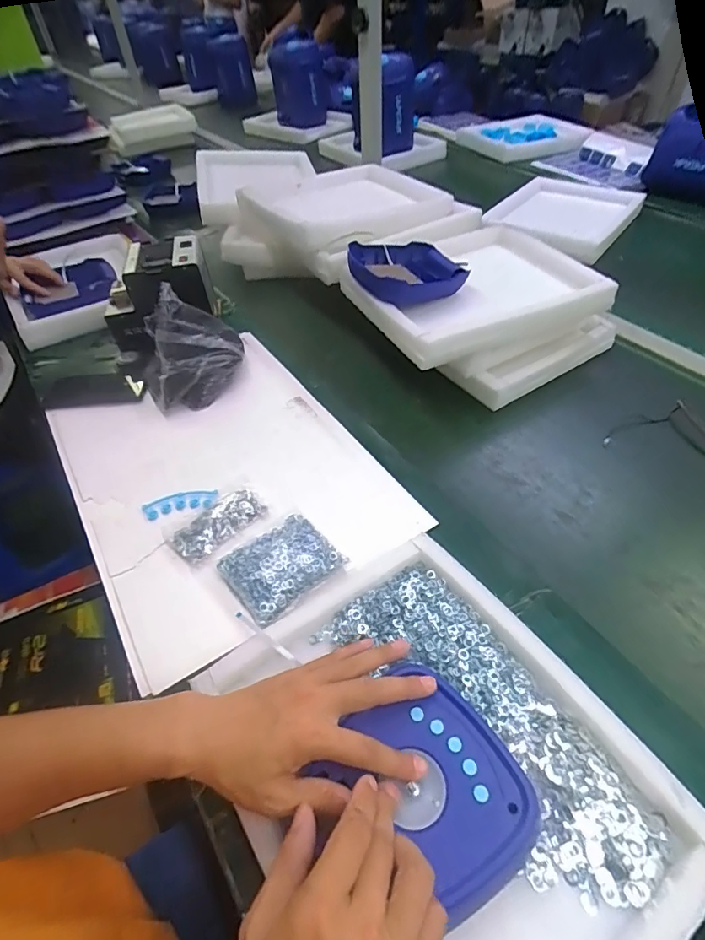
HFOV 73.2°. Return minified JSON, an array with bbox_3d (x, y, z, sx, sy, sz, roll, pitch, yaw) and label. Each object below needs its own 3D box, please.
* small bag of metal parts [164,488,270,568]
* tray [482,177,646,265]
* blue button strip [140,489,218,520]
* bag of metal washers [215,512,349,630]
[{"bbox_3d":[-0.168,0.068,0.602,0.124,0.019,0.059,-34,54,-24],"label":"small bag of metal parts"},{"bbox_3d":[0.499,-0.600,1.101,0.265,0.034,0.314,28,56,26],"label":"tray"},{"bbox_3d":[-0.230,0.045,0.634,0.093,0.009,0.035,-12,48,-6],"label":"blue button strip"},{"bbox_3d":[-0.082,0.110,0.548,0.120,0.024,0.102,-30,53,-21],"label":"bag of metal washers"}]

